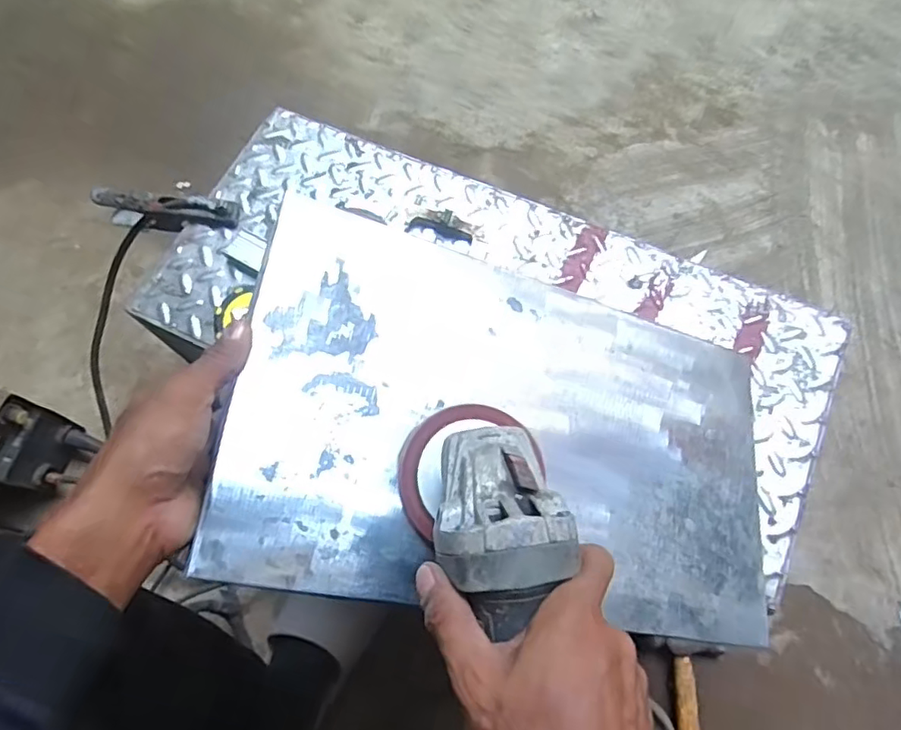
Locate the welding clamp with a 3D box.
[{"bbox_3d":[-0.312,-0.166,0.665,0.169,0.069,0.028,10,70,7],"label":"welding clamp"}]

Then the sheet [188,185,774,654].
[{"bbox_3d":[0.073,0.053,0.445,0.444,0.006,0.251,17,67,-21],"label":"sheet"}]

